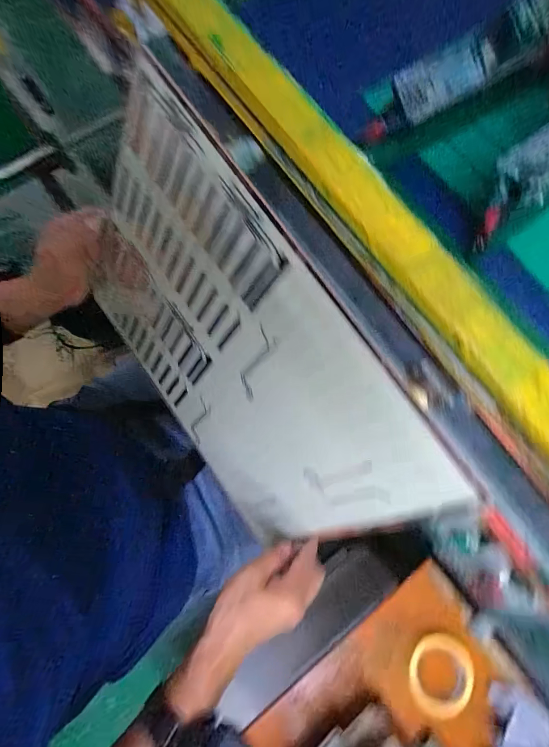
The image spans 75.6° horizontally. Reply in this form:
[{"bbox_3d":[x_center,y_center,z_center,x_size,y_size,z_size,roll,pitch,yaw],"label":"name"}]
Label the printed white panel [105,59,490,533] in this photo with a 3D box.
[{"bbox_3d":[-0.060,-0.013,0.381,0.011,0.305,0.427,-31,81,-41],"label":"printed white panel"}]

